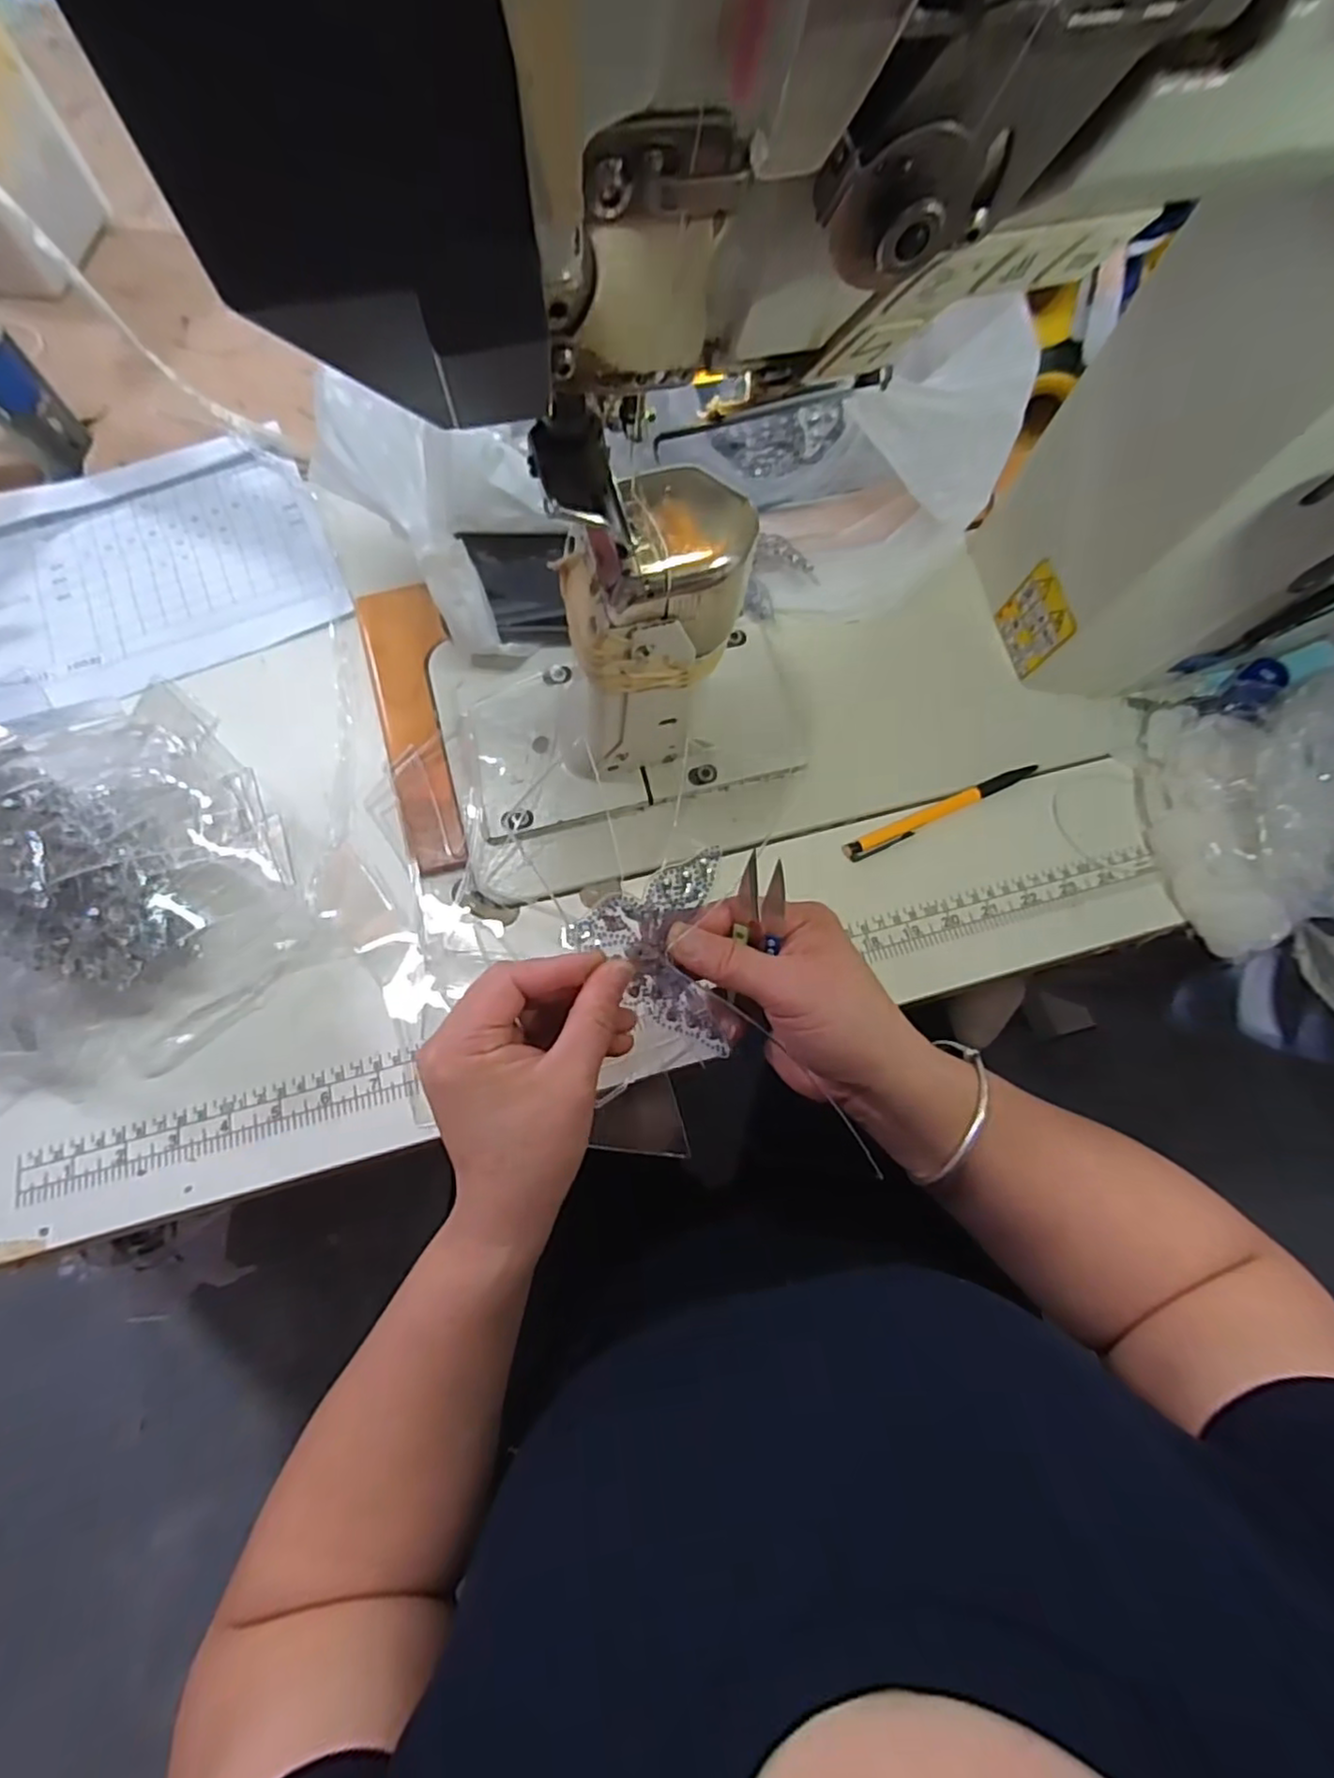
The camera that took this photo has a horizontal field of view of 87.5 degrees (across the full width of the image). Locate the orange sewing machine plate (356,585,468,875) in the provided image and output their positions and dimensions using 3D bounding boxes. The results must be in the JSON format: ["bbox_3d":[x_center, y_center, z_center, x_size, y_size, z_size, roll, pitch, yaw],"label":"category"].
[{"bbox_3d":[-0.151,-0.103,0.429,0.047,0.013,0.189,-15,72,-7],"label":"orange sewing machine plate"}]

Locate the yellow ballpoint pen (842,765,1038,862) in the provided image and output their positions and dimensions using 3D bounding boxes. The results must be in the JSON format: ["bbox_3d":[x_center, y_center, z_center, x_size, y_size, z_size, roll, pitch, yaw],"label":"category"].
[{"bbox_3d":[0.171,-0.049,0.431,0.138,0.012,0.013,-24,73,-10],"label":"yellow ballpoint pen"}]

